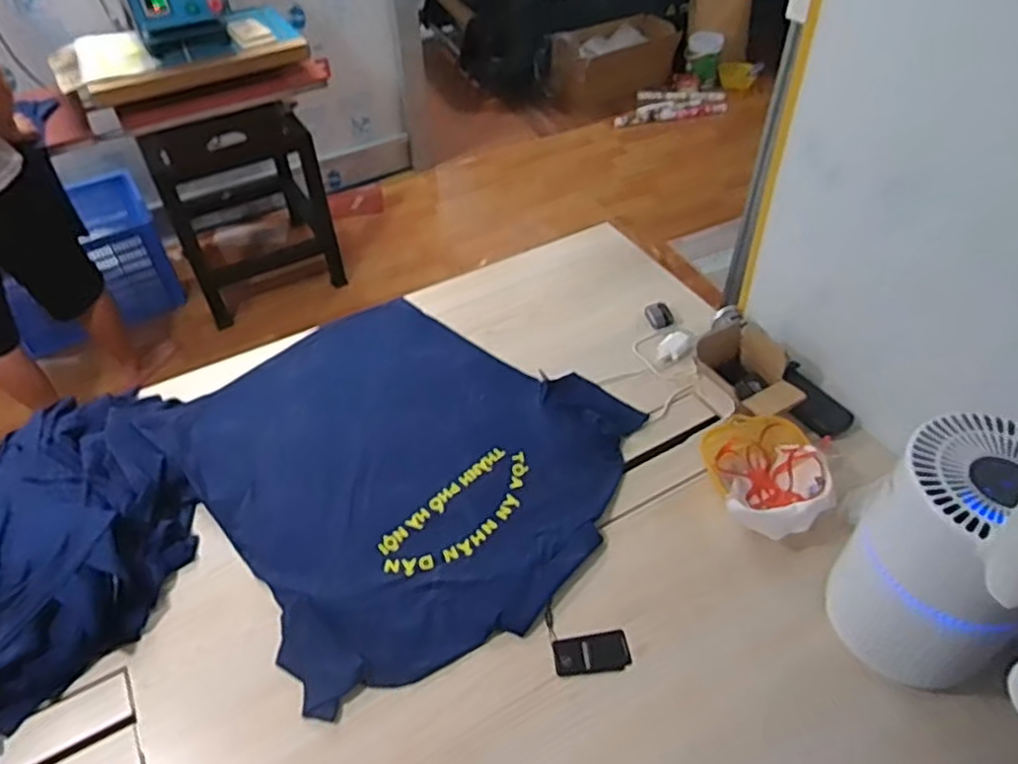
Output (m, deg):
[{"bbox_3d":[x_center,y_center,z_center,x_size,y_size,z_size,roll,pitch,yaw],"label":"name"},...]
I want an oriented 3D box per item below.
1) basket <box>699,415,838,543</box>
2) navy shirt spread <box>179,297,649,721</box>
[{"bbox_3d":[0.386,0.143,1.070,0.167,0.076,0.216,-5,47,-3],"label":"basket"},{"bbox_3d":[-0.157,0.105,1.165,0.631,0.023,0.693,-28,52,-22],"label":"navy shirt spread"}]

